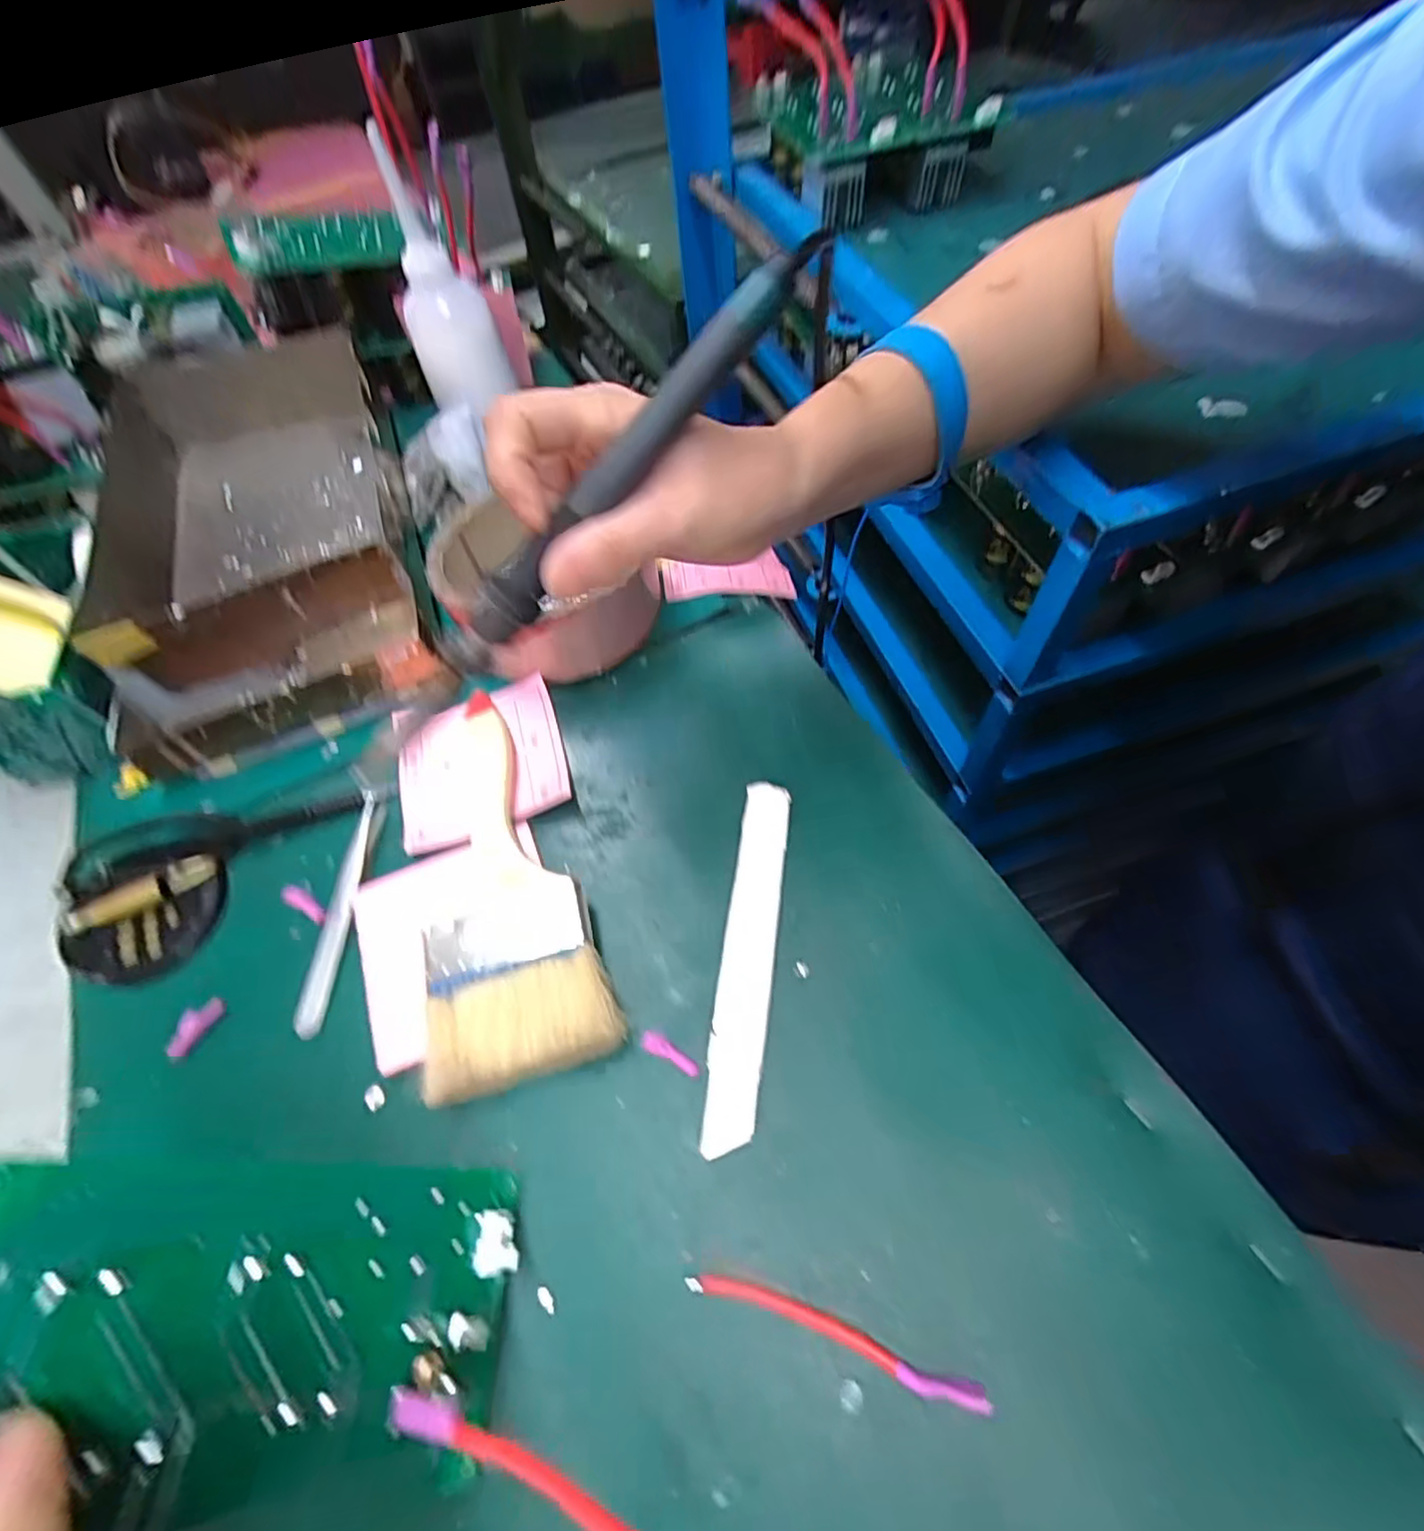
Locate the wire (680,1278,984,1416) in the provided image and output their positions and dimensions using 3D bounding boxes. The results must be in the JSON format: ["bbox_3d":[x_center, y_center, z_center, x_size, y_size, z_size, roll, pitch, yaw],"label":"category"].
[{"bbox_3d":[0.039,0.189,0.214,0.098,0.009,0.009,14,60,13],"label":"wire"}]

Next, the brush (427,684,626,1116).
[{"bbox_3d":[-0.101,0.047,0.300,0.072,0.027,0.189,-19,59,-7],"label":"brush"}]

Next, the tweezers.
[{"bbox_3d":[-0.174,0.066,0.305,0.014,0.005,0.113,1,58,6],"label":"tweezers"}]

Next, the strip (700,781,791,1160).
[{"bbox_3d":[0.017,0.079,0.285,0.022,0.006,0.157,6,59,8],"label":"strip"}]

